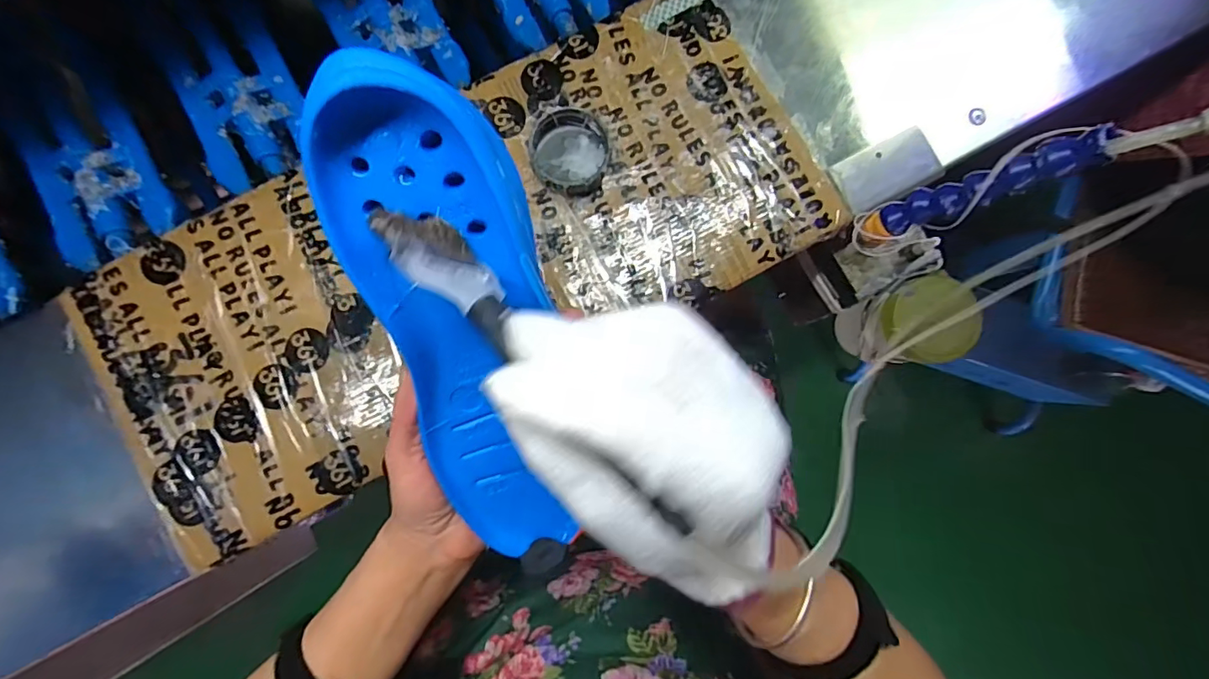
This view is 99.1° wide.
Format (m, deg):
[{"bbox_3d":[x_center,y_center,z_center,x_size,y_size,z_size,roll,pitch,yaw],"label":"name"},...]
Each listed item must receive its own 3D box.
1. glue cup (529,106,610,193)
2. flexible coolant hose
[{"bbox_3d":[-0.027,-0.145,0.400,0.058,0.020,0.061,0,86,-2],"label":"glue cup"},{"bbox_3d":[0.242,-0.098,0.345,0.018,0.144,0.025,-9,86,-29],"label":"flexible coolant hose"}]

